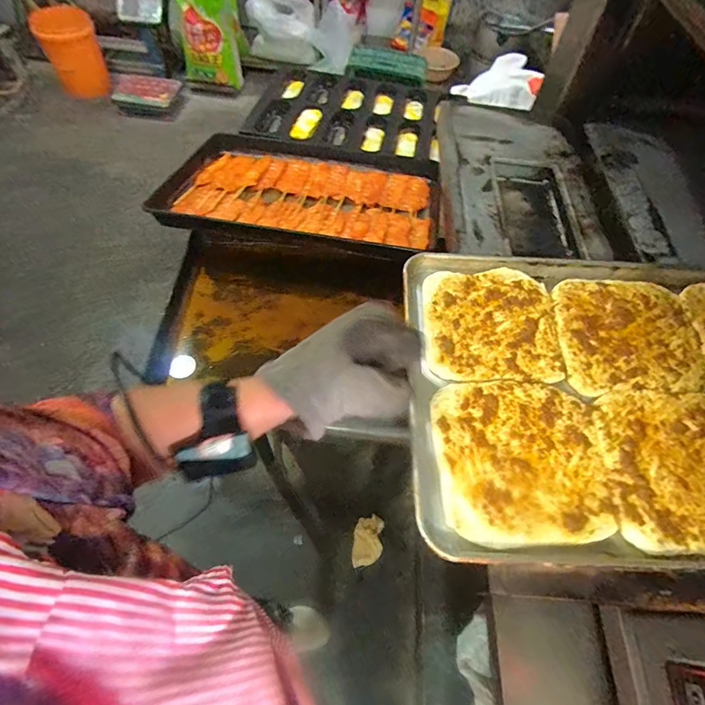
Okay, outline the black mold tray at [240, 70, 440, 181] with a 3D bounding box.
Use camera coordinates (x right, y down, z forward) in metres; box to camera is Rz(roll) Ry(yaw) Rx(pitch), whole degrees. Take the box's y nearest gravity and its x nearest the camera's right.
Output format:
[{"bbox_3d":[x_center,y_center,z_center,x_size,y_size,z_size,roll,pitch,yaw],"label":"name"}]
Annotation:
[{"bbox_3d":[-0.011,-0.704,1.177,0.539,0.045,0.453,10,55,3],"label":"black mold tray"}]

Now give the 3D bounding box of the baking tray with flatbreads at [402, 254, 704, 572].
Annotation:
[{"bbox_3d":[0.367,0.045,0.501,0.594,0.041,0.401,3,55,-2],"label":"baking tray with flatbreads"}]

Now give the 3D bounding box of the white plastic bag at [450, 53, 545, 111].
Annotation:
[{"bbox_3d":[0.507,-0.943,1.377,0.274,0.084,0.235,19,56,9],"label":"white plastic bag"}]

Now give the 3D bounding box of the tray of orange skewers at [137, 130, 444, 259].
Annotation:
[{"bbox_3d":[-0.118,-0.393,0.939,0.637,0.045,0.409,10,55,3],"label":"tray of orange skewers"}]

